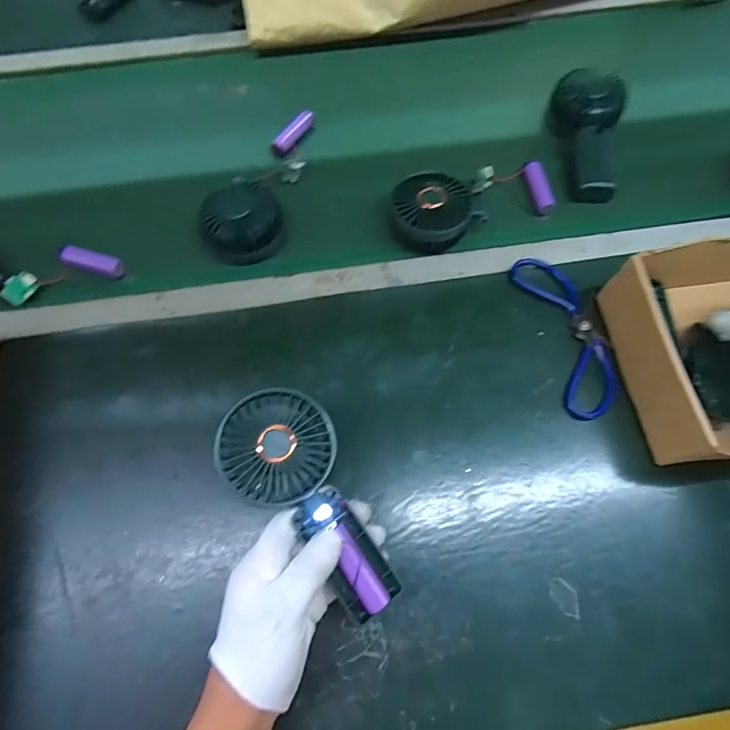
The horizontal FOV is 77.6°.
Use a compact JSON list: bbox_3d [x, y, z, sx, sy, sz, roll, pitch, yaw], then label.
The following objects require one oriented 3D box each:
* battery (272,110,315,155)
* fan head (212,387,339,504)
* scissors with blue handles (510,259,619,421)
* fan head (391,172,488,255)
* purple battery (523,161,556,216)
[{"bbox_3d":[-0.088,-0.291,0.567,0.019,0.015,0.067,31,70,14],"label":"battery"},{"bbox_3d":[-0.067,0.061,0.345,0.085,0.030,0.082,0,66,1],"label":"fan head"},{"bbox_3d":[0.196,-0.032,0.438,0.056,0.022,0.168,-13,67,-5],"label":"scissors with blue handles"},{"bbox_3d":[0.068,-0.164,0.491,0.094,0.050,0.080,-28,69,-11],"label":"fan head"},{"bbox_3d":[0.199,-0.205,0.522,0.019,0.018,0.075,-5,66,-1],"label":"purple battery"}]

